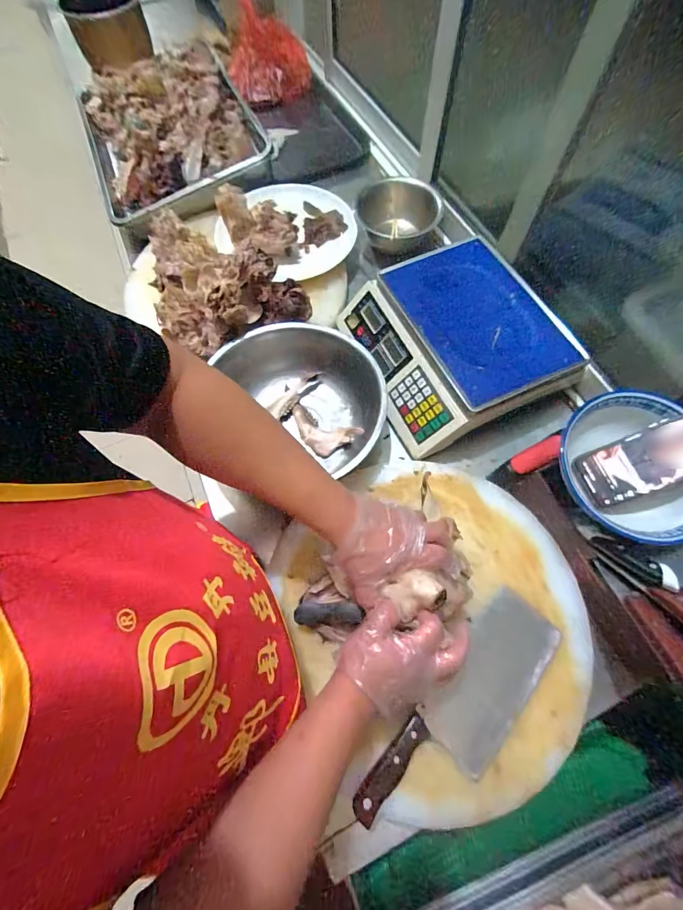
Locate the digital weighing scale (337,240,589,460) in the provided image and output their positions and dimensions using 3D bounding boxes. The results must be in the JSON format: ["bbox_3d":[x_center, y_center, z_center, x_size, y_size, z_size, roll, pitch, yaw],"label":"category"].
[{"bbox_3d":[0.192,-0.201,0.634,0.296,0.086,0.328,-23,69,-7],"label":"digital weighing scale"}]

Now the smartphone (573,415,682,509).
[{"bbox_3d":[0.394,0.010,0.473,0.156,0.008,0.073,-28,67,20],"label":"smartphone"}]

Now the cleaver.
[{"bbox_3d":[0.156,0.324,0.459,0.097,0.033,0.318,39,74,16],"label":"cleaver"}]

